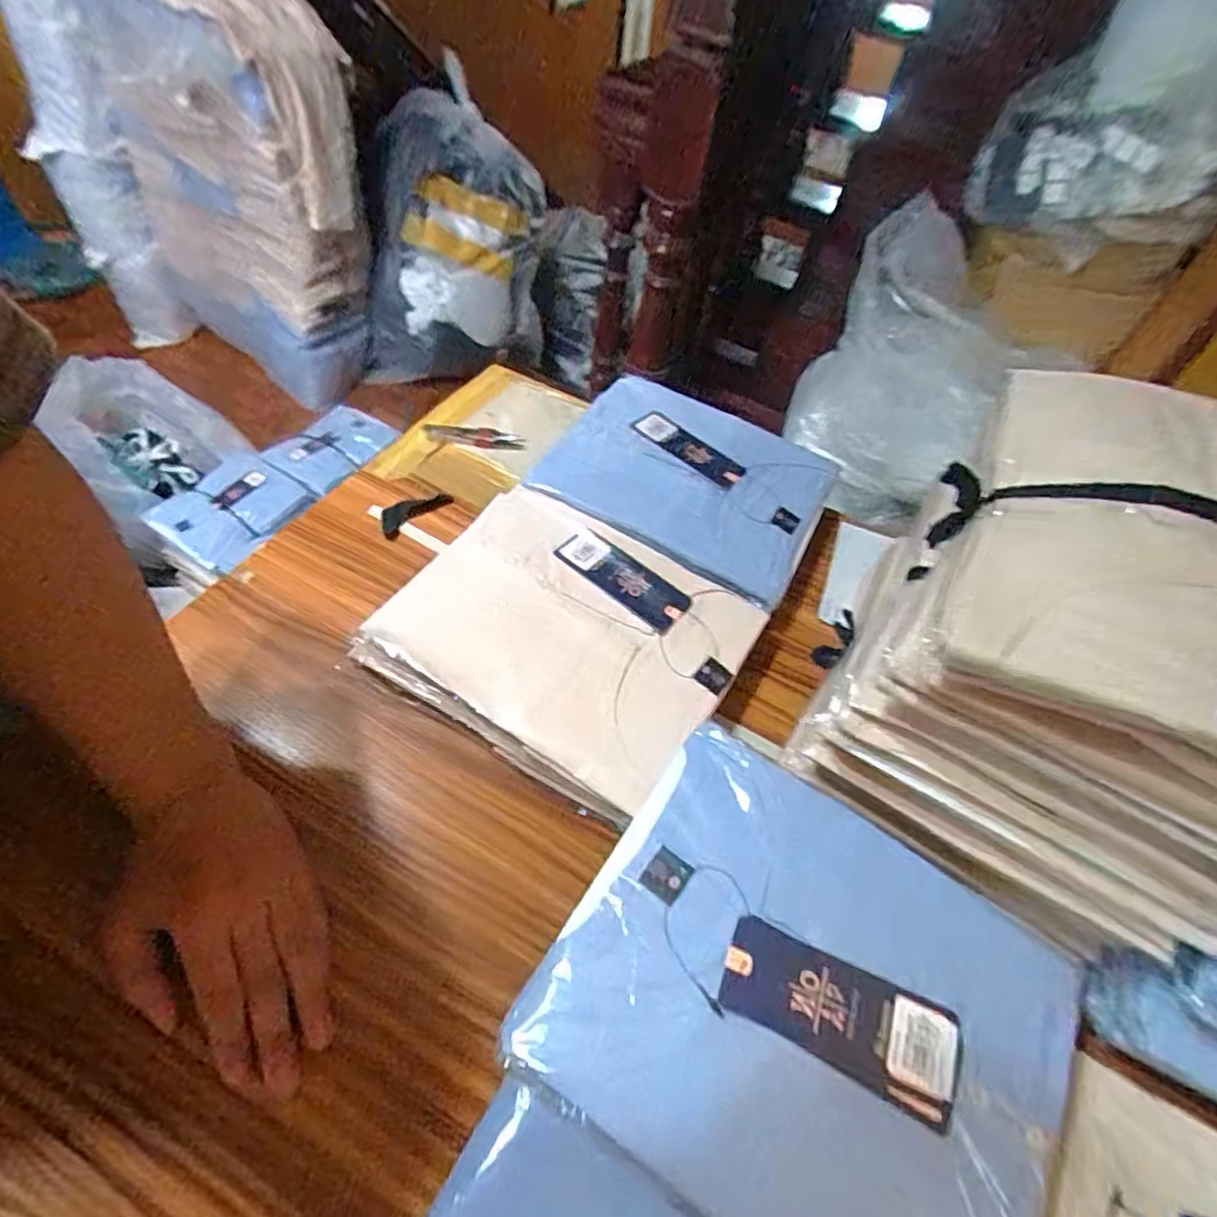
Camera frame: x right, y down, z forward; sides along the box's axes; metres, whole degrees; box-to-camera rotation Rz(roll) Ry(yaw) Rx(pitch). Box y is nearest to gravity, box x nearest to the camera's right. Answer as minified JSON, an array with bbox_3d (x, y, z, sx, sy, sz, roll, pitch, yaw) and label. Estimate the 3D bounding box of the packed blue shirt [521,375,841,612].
[{"bbox_3d":[0.078,-0.125,0.639,0.256,0.044,0.209,28,58,14],"label":"packed blue shirt"}]

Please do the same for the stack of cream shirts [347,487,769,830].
[{"bbox_3d":[-0.034,0.022,0.525,0.257,0.037,0.212,28,58,14],"label":"stack of cream shirts"}]

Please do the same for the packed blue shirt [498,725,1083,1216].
[{"bbox_3d":[0.103,0.200,0.331,0.244,0.022,0.204,30,59,15],"label":"packed blue shirt"}]

